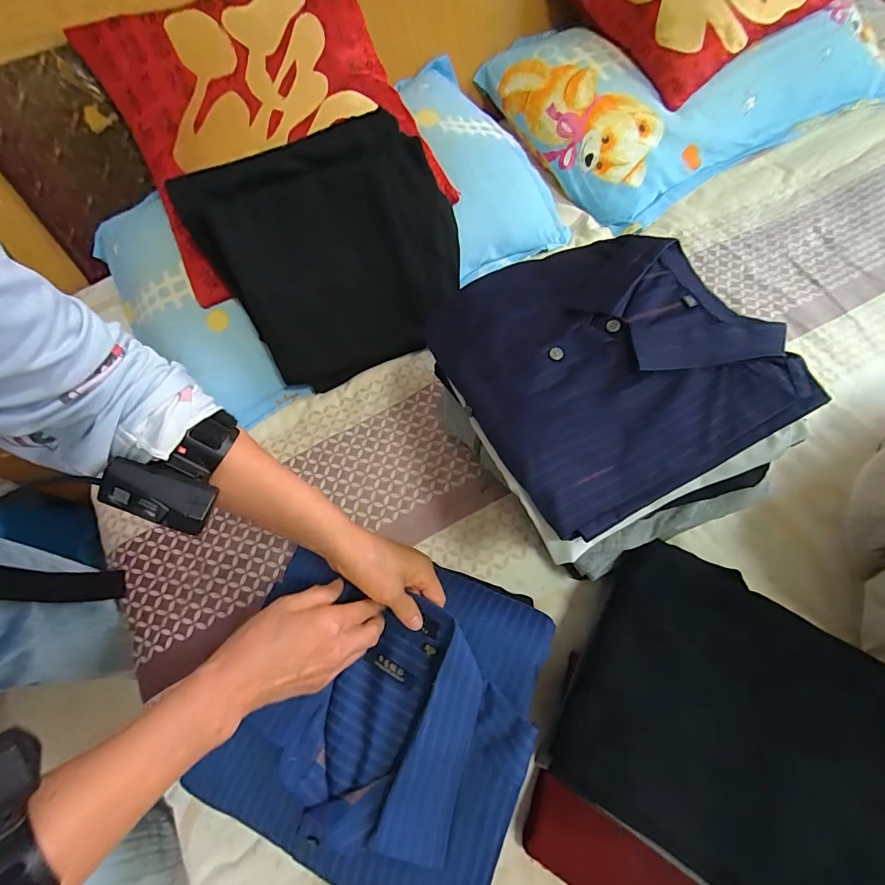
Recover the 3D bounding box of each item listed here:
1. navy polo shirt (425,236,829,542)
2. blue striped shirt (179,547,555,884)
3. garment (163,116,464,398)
[{"bbox_3d":[0.139,-0.089,0.403,0.257,0.056,0.283,-25,65,-8],"label":"navy polo shirt"},{"bbox_3d":[-0.066,0.238,0.397,0.275,0.061,0.261,17,66,12],"label":"blue striped shirt"},{"bbox_3d":[-0.134,-0.252,0.599,0.312,0.038,0.291,-26,105,-6],"label":"garment"}]

